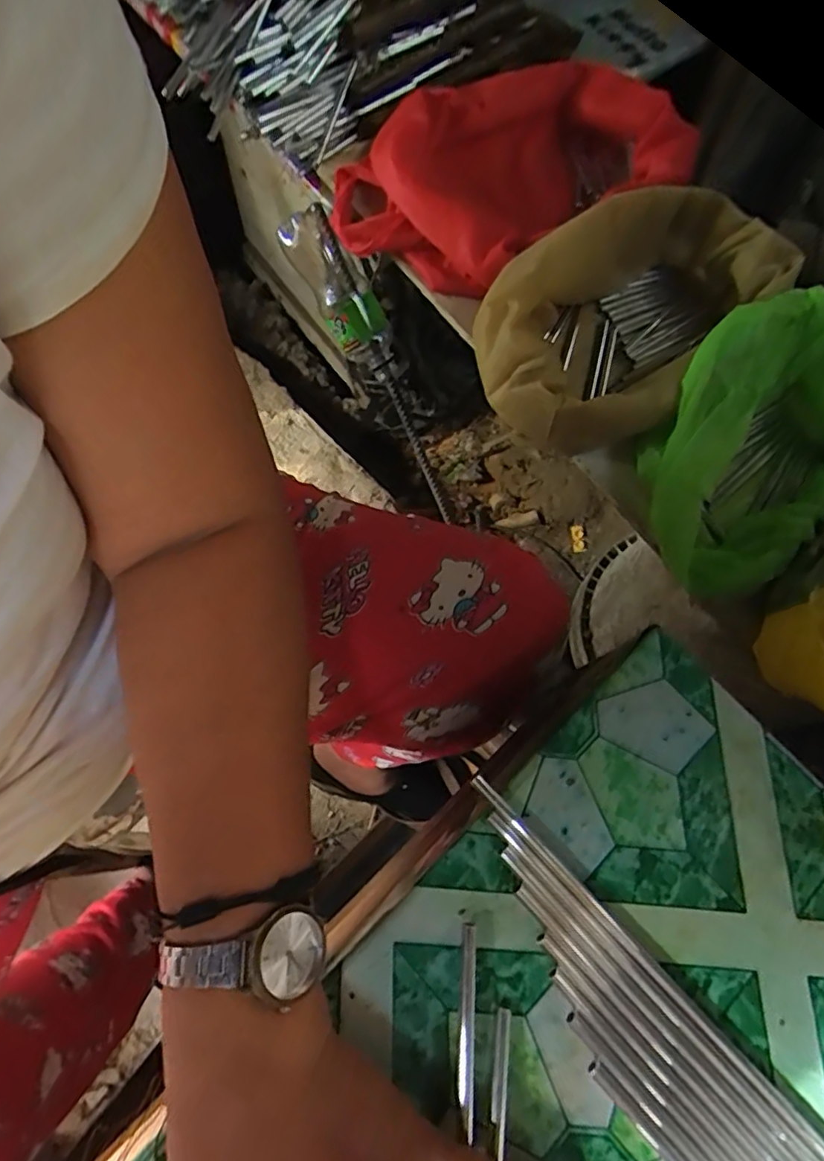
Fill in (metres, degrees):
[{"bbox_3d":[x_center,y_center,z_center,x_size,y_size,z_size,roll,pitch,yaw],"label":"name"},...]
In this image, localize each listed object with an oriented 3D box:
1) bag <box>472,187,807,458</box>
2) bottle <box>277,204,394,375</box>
[{"bbox_3d":[0.178,-0.227,0.488,0.263,0.114,0.171,-41,78,-14],"label":"bag"},{"bbox_3d":[-0.073,-0.290,0.576,0.060,0.051,0.163,-35,103,-12],"label":"bottle"}]

